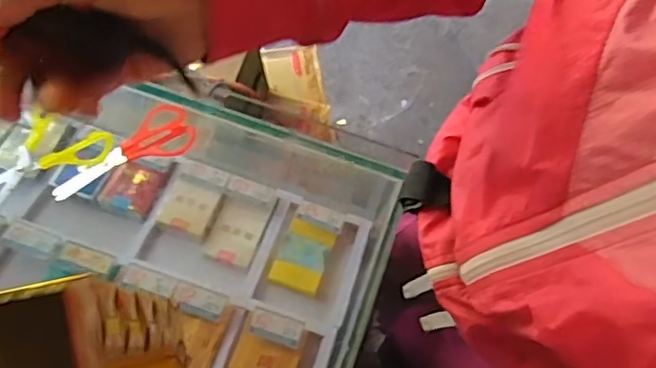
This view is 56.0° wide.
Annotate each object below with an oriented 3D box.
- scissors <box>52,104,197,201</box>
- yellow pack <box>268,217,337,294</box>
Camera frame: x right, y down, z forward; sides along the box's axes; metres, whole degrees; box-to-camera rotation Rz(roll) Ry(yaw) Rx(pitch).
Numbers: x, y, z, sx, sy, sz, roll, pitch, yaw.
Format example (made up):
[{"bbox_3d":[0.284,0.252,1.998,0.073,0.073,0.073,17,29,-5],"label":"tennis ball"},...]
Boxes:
[{"bbox_3d":[-0.178,-0.029,0.533,0.125,0.015,0.040,-23,78,-7],"label":"scissors"},{"bbox_3d":[-0.028,0.081,0.704,0.054,0.012,0.077,21,76,4],"label":"yellow pack"}]

